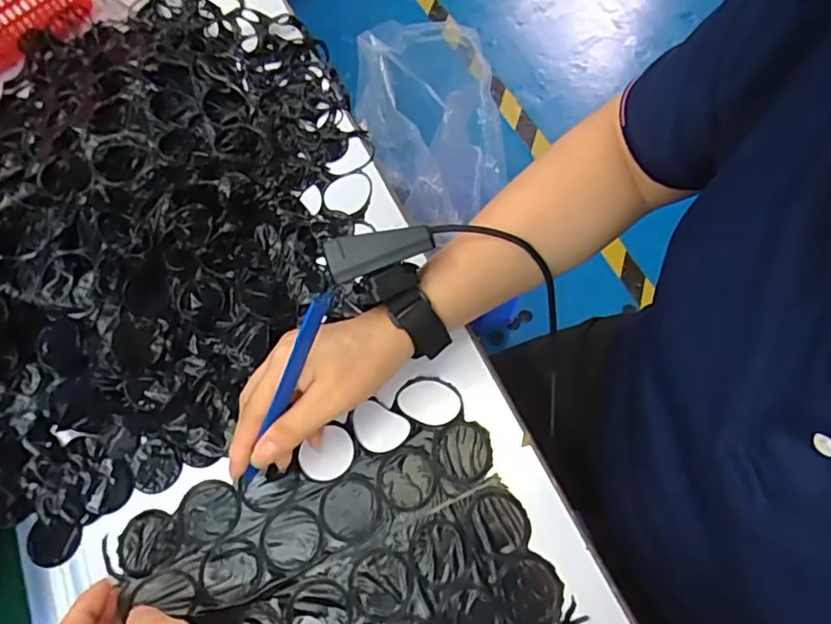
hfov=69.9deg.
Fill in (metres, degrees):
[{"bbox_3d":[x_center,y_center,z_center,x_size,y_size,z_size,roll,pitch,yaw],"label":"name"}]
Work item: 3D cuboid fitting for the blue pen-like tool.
[{"bbox_3d":[-0.080,0.048,0.367,0.008,0.009,0.133,28,106,14],"label":"blue pen-like tool"}]

